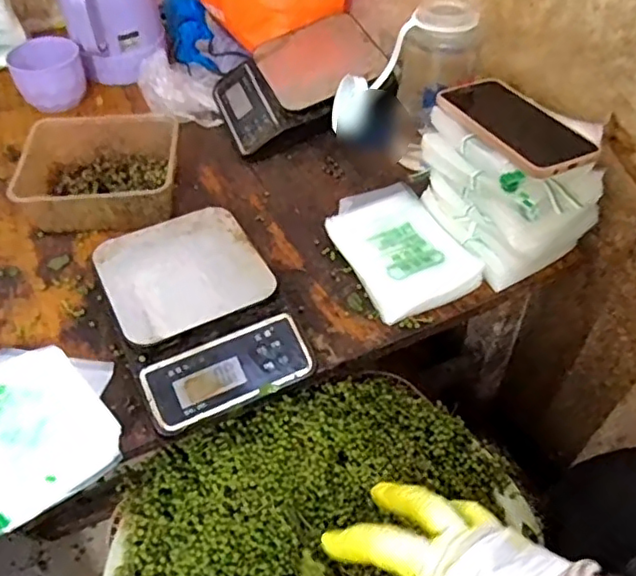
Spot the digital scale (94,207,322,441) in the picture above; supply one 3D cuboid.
[{"bbox_3d":[-0.113,0.017,0.583,0.146,0.047,0.209,-21,52,-17],"label":"digital scale"}]

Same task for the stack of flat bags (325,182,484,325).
[{"bbox_3d":[0.089,-0.042,0.653,0.114,0.037,0.151,-21,52,-17],"label":"stack of flat bags"}]

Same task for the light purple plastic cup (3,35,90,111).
[{"bbox_3d":[-0.370,-0.292,0.850,0.094,0.067,0.085,-17,51,-15],"label":"light purple plastic cup"}]

